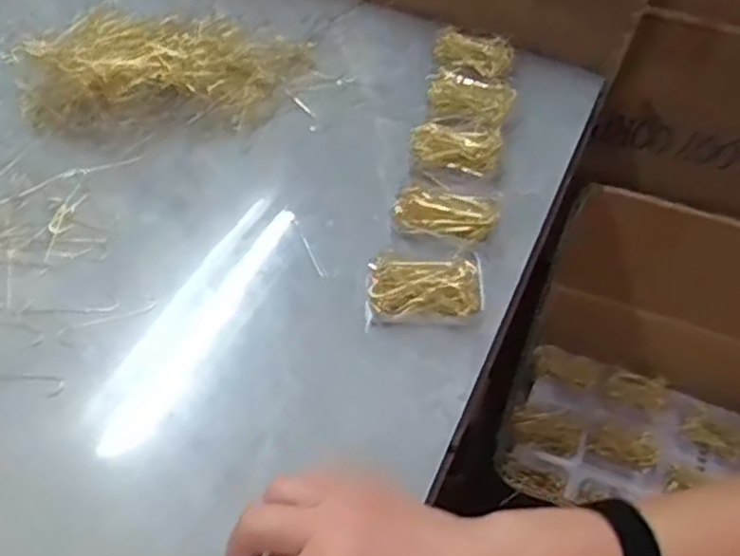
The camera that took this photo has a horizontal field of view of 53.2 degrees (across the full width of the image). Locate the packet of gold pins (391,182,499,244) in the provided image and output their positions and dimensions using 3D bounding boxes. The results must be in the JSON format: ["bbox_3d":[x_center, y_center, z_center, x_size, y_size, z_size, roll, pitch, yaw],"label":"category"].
[{"bbox_3d":[0.056,-0.048,0.544,0.073,0.010,0.048,14,51,6],"label":"packet of gold pins"}]

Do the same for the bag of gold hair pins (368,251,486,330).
[{"bbox_3d":[0.036,0.007,0.496,0.078,0.018,0.048,-1,51,-6],"label":"bag of gold hair pins"}]

